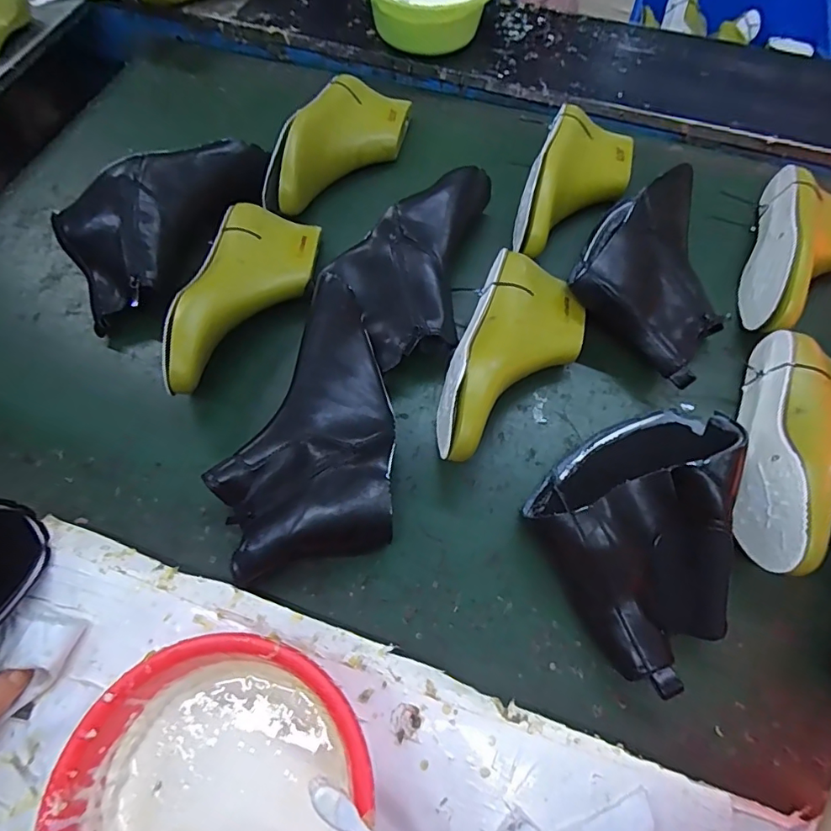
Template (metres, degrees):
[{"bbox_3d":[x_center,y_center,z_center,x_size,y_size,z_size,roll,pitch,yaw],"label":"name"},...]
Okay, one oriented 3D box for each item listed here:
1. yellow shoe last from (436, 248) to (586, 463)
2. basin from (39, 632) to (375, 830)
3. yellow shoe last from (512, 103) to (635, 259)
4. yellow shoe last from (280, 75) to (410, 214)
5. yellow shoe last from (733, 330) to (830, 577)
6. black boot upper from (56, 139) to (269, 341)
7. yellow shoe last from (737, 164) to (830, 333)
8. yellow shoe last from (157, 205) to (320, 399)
[{"bbox_3d":[0.095,-0.053,0.498,0.111,0.081,0.236,22,69,9],"label":"yellow shoe last"},{"bbox_3d":[-0.123,0.251,0.328,0.183,0.075,0.185,0,67,0],"label":"basin"},{"bbox_3d":[0.192,-0.277,0.592,0.109,0.074,0.237,21,67,10],"label":"yellow shoe last"},{"bbox_3d":[-0.085,-0.345,0.635,0.107,0.083,0.228,12,66,6],"label":"yellow shoe last"},{"bbox_3d":[0.372,0.035,0.461,0.113,0.072,0.243,22,69,9],"label":"yellow shoe last"},{"bbox_3d":[-0.272,-0.215,0.569,0.256,0.078,0.161,-31,69,-13],"label":"black boot upper"},{"bbox_3d":[0.453,-0.183,0.564,0.110,0.081,0.250,23,67,10],"label":"yellow shoe last"},{"bbox_3d":[-0.180,-0.127,0.533,0.104,0.072,0.236,8,67,4],"label":"yellow shoe last"}]

